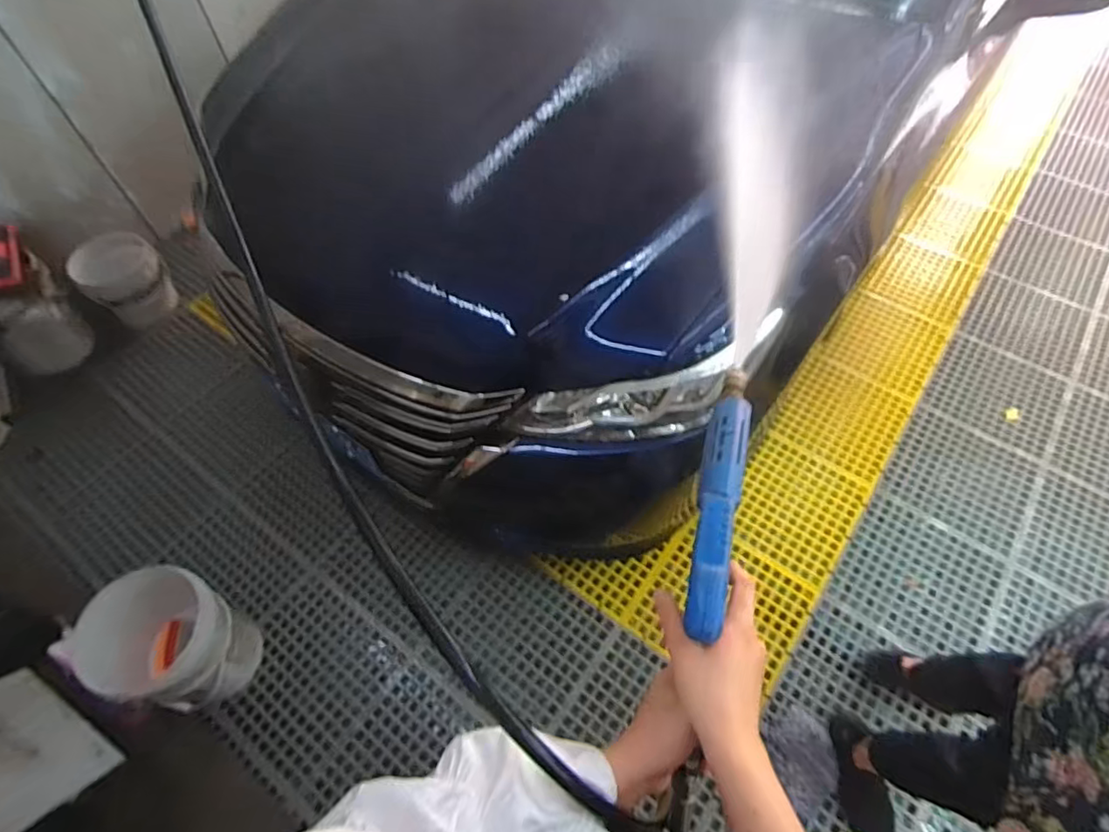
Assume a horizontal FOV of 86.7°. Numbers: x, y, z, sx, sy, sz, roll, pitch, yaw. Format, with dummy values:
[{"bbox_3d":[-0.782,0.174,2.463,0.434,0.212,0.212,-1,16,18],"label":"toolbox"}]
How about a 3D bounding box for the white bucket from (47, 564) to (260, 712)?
[{"bbox_3d":[-0.801,0.479,1.242,0.238,0.277,0.227,-1,59,2],"label":"white bucket"}]

